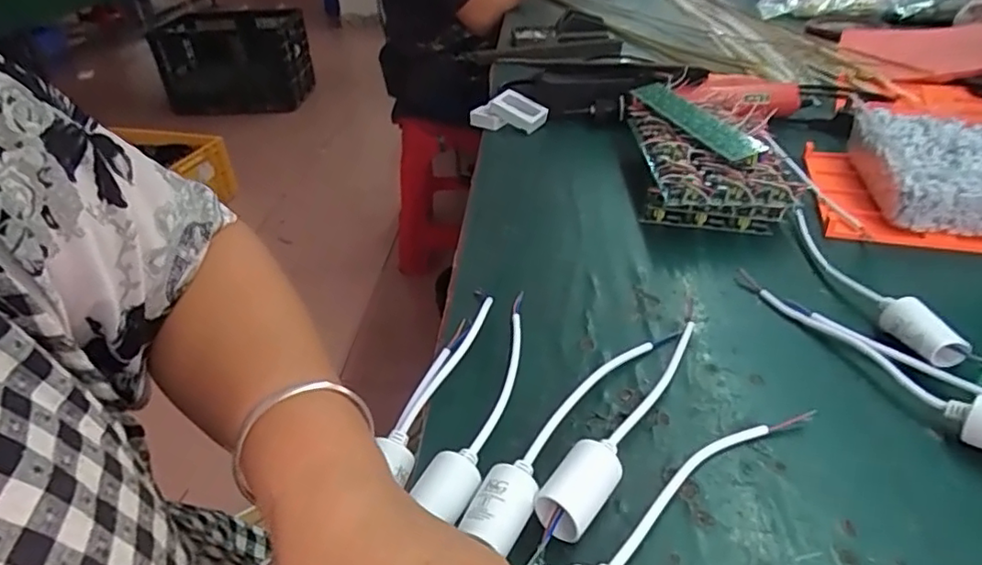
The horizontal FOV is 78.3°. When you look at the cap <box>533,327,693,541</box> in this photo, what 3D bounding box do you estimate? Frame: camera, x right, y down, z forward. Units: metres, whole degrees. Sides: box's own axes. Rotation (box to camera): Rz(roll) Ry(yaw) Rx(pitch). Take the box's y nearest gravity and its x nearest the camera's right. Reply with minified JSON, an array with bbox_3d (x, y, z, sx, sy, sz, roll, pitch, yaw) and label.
[{"bbox_3d":[0.086,0.071,0.341,0.025,0.025,0.180,23,42,31],"label":"cap"}]

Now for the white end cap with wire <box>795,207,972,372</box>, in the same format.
[{"bbox_3d":[0.268,-0.003,0.433,0.030,0.029,0.164,-4,35,-3],"label":"white end cap with wire"}]

